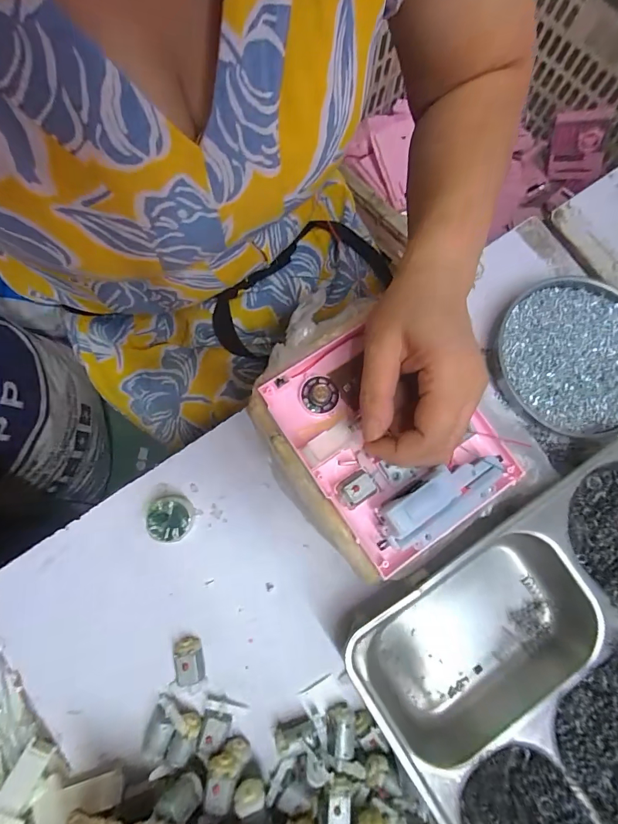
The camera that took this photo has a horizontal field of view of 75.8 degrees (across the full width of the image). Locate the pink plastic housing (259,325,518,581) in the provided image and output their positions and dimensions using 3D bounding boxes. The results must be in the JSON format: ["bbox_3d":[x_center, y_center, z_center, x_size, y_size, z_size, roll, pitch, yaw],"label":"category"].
[{"bbox_3d":[0.060,0.014,0.294,0.129,0.031,0.161,-33,79,-7],"label":"pink plastic housing"}]

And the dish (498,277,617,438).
[{"bbox_3d":[0.227,-0.049,0.338,0.122,0.016,0.138,0,78,-2],"label":"dish"}]

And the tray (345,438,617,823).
[{"bbox_3d":[0.194,0.174,0.278,0.275,0.043,0.215,-33,81,-8],"label":"tray"}]

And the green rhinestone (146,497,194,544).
[{"bbox_3d":[-0.106,0.083,0.305,0.032,0.022,0.033,0,78,-2],"label":"green rhinestone"}]

